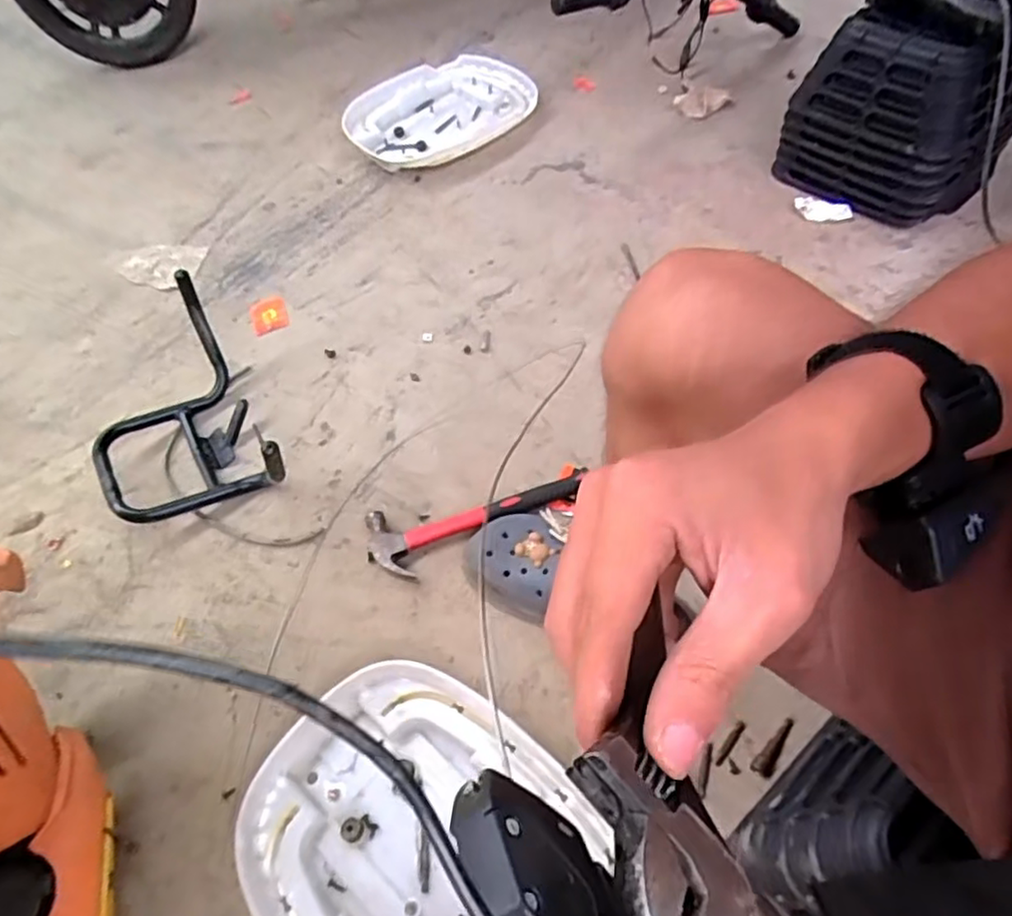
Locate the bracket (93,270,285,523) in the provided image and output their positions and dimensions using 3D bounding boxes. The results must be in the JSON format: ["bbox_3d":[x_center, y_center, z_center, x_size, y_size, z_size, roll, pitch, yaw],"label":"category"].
[{"bbox_3d":[-0.437,-0.057,0.834,0.206,0.127,0.291,-28,59,-13],"label":"bracket"}]

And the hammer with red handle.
[{"bbox_3d":[-0.030,0.072,0.782,0.267,0.032,0.095,-16,57,-6],"label":"hammer with red handle"}]

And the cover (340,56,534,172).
[{"bbox_3d":[-0.122,-0.674,1.262,0.280,0.048,0.380,36,66,24],"label":"cover"}]

